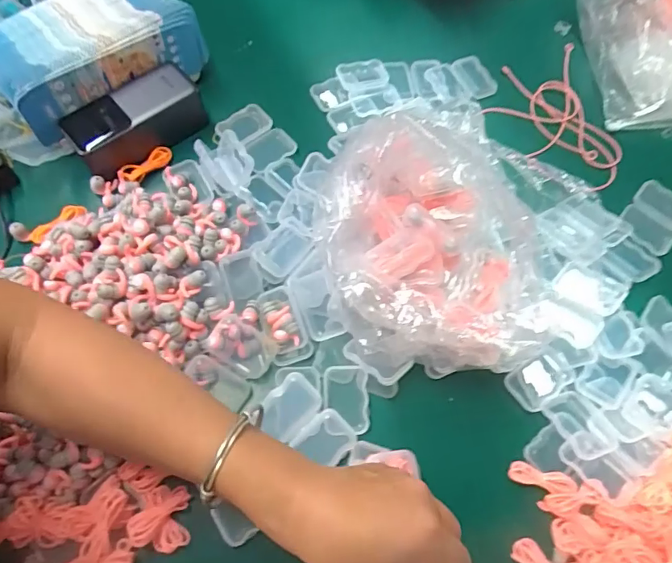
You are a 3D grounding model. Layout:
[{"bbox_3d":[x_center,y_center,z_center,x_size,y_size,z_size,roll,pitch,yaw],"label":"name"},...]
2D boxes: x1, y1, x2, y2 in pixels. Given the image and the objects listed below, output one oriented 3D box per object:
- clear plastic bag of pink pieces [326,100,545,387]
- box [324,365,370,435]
[{"bbox_3d":[0.082,-0.032,0.385,0.174,0.107,0.200,-5,67,-6],"label":"clear plastic bag of pink pieces"},{"bbox_3d":[0.009,0.099,0.388,0.034,0.031,0.051,-2,67,-4],"label":"box"}]

